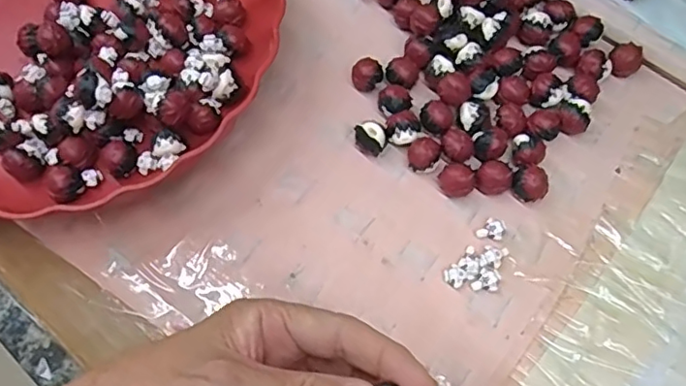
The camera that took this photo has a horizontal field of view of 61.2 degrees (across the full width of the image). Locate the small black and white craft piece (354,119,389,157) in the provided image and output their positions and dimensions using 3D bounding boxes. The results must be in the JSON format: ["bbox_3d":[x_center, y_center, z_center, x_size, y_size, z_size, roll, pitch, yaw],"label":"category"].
[{"bbox_3d":[0.016,-0.032,0.341,0.019,0.021,0.015,10,67,5],"label":"small black and white craft piece"}]

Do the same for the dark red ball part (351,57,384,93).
[{"bbox_3d":[0.015,-0.073,0.360,0.019,0.015,0.016,2,67,1],"label":"dark red ball part"}]

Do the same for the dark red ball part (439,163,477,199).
[{"bbox_3d":[0.065,-0.007,0.330,0.020,0.018,0.016,24,69,10],"label":"dark red ball part"}]

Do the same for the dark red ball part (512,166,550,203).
[{"bbox_3d":[0.107,-0.005,0.331,0.020,0.017,0.022,0,67,0],"label":"dark red ball part"}]

